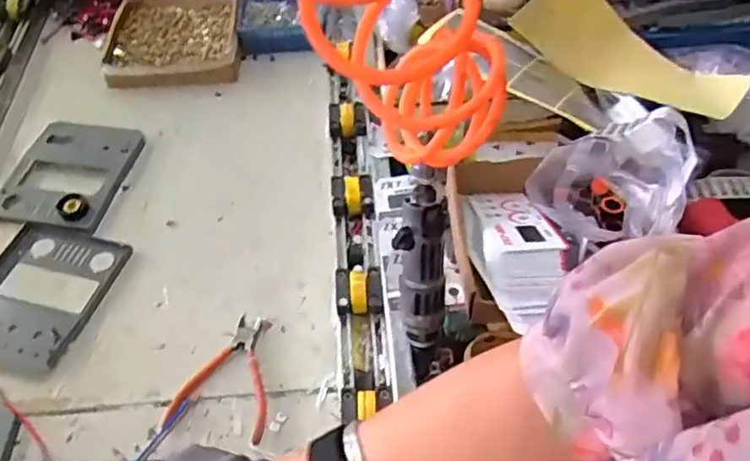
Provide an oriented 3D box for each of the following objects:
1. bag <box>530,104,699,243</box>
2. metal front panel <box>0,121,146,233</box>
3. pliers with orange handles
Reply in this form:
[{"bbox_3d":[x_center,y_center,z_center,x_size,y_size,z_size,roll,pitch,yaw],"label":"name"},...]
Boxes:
[{"bbox_3d":[0.247,-0.041,0.653,0.150,0.092,0.140,-1,52,1],"label":"bag"},{"bbox_3d":[-0.428,-0.082,0.886,0.160,0.019,0.187,8,52,8],"label":"metal front panel"},{"bbox_3d":[-0.160,0.156,0.698,0.107,0.014,0.137,7,52,8],"label":"pliers with orange handles"}]

